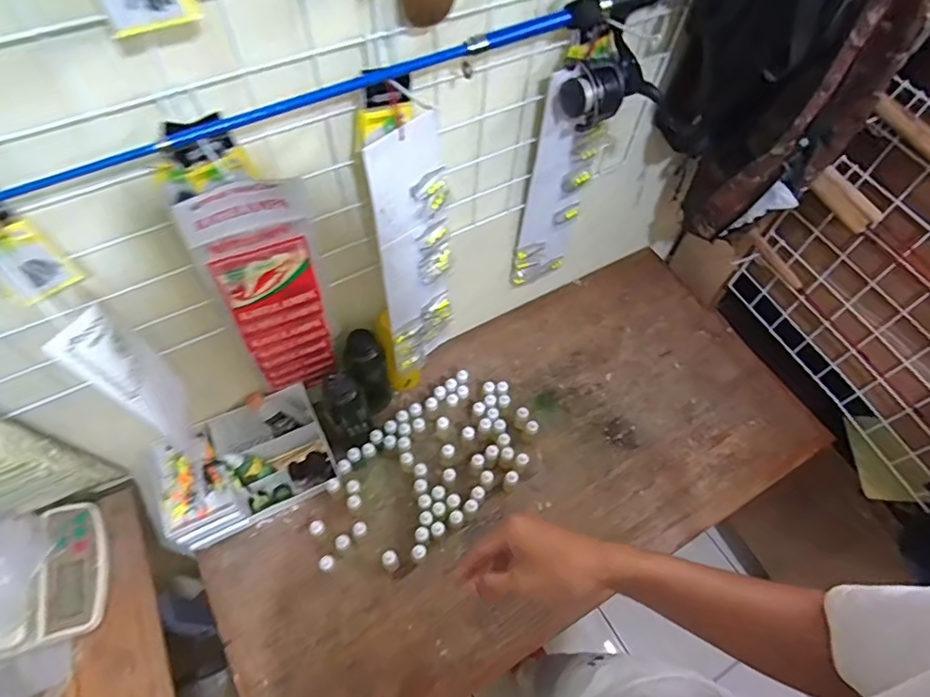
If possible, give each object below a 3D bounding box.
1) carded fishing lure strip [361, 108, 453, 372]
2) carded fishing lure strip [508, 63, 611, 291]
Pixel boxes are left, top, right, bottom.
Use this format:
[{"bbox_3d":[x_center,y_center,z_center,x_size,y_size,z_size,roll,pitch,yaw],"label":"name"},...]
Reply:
[{"bbox_3d":[-0.058,-0.097,0.678,0.103,0.401,0.019,-38,64,-21],"label":"carded fishing lure strip"},{"bbox_3d":[0.137,-0.219,0.757,0.107,0.396,0.023,-17,64,-12],"label":"carded fishing lure strip"}]

